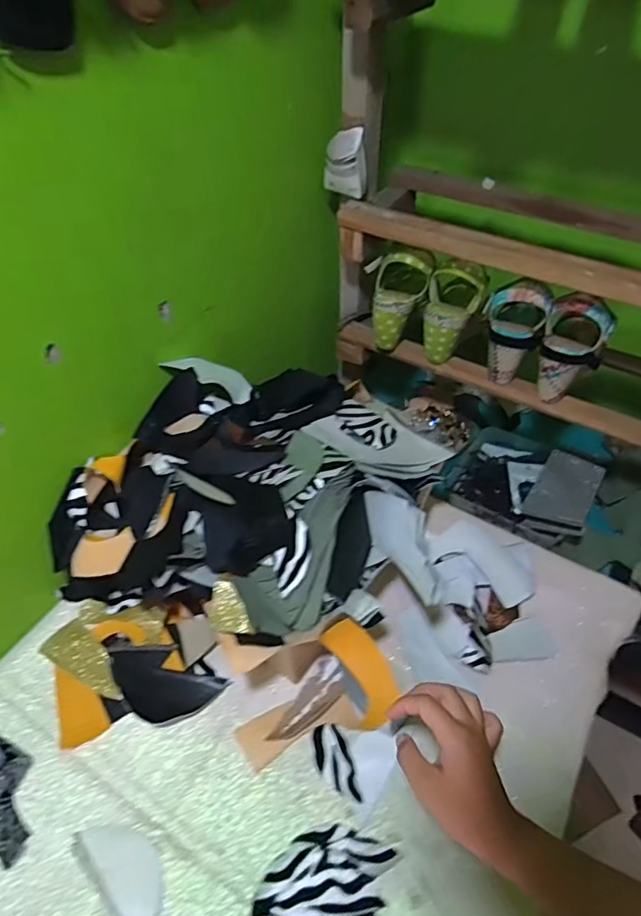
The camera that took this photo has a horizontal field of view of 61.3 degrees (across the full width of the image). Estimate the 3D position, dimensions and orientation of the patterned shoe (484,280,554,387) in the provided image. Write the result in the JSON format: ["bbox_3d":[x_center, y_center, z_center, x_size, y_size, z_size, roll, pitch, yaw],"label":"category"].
[{"bbox_3d":[0.272,-0.181,0.765,0.080,0.128,0.092,12,48,11],"label":"patterned shoe"}]

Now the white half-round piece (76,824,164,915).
[{"bbox_3d":[-0.176,0.386,0.502,0.050,0.009,0.113,-32,54,-27],"label":"white half-round piece"}]

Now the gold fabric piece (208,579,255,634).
[{"bbox_3d":[-0.093,0.150,0.537,0.037,0.009,0.057,-22,76,3],"label":"gold fabric piece"}]

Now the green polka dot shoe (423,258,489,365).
[{"bbox_3d":[0.181,-0.209,0.787,0.085,0.146,0.055,29,24,24],"label":"green polka dot shoe"}]

